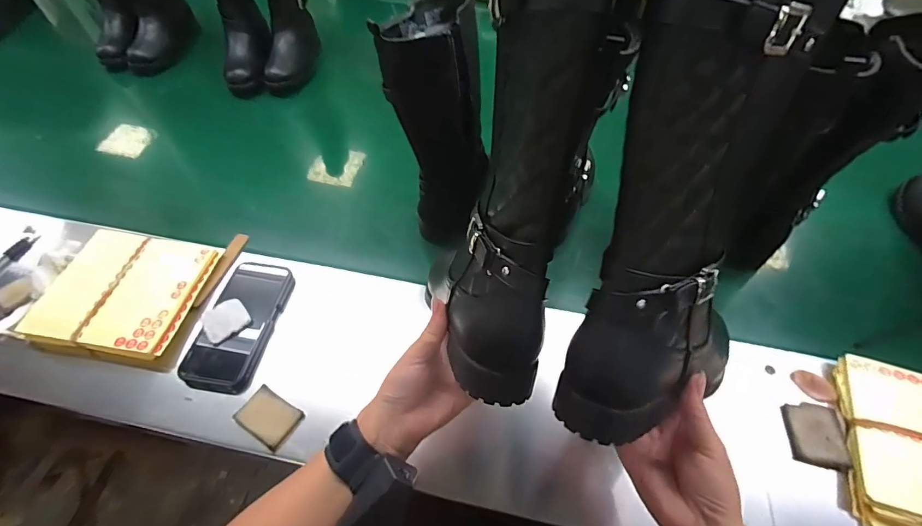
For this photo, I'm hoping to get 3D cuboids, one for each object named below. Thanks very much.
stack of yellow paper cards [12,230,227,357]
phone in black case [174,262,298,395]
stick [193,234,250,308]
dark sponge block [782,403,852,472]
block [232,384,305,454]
[{"bbox_3d":[-0.429,0.039,0.544,0.177,0.032,0.157,6,56,4],"label":"stack of yellow paper cards"},{"bbox_3d":[-0.275,0.072,0.527,0.083,0.016,0.167,6,56,4],"label":"phone in black case"},{"bbox_3d":[-0.328,0.009,0.580,0.012,0.016,0.118,12,57,8],"label":"stick"},{"bbox_3d":[0.388,0.187,0.463,0.053,0.020,0.066,11,57,7],"label":"dark sponge block"},{"bbox_3d":[-0.211,0.171,0.468,0.062,0.016,0.046,28,60,17],"label":"block"}]

